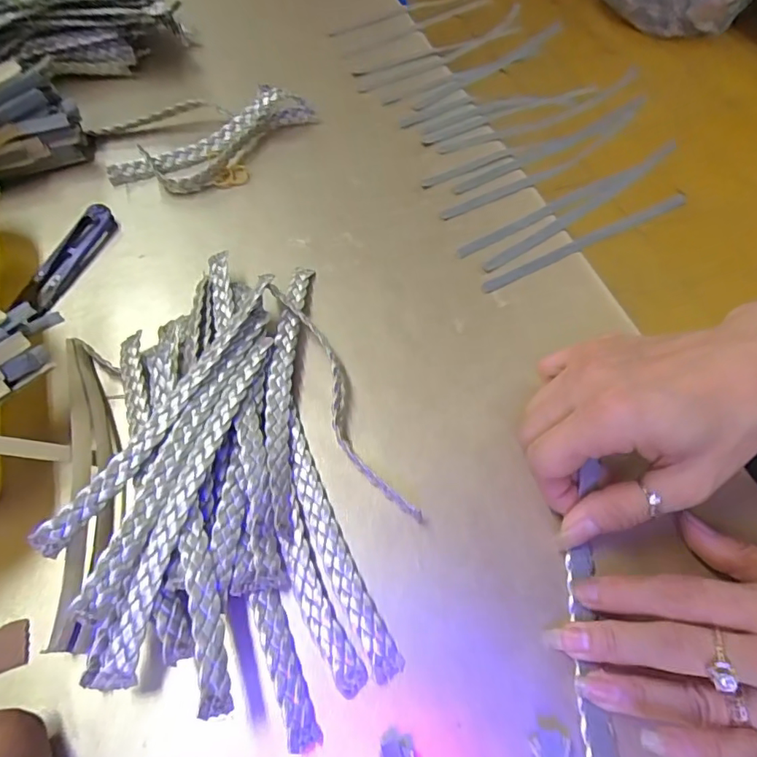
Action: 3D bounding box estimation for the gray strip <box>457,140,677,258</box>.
[{"bbox_3d":[0.135,-0.125,0.369,0.186,0.006,0.012,-27,69,-12],"label":"gray strip"}]

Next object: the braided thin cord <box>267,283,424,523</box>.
[{"bbox_3d":[-0.023,0.009,0.283,0.020,0.018,0.152,-23,62,-14],"label":"braided thin cord"}]

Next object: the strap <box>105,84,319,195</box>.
[{"bbox_3d":[-0.122,-0.181,0.396,0.151,0.027,0.058,-39,67,-21],"label":"strap"}]

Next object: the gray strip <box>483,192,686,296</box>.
[{"bbox_3d":[0.140,-0.092,0.350,0.166,0.006,0.008,-25,62,-15],"label":"gray strip"}]

